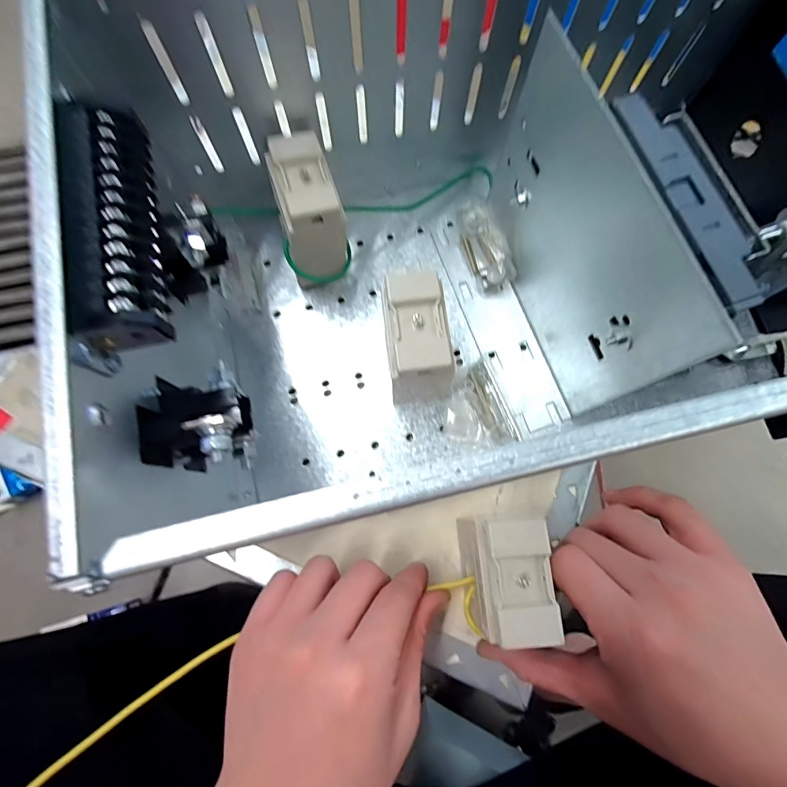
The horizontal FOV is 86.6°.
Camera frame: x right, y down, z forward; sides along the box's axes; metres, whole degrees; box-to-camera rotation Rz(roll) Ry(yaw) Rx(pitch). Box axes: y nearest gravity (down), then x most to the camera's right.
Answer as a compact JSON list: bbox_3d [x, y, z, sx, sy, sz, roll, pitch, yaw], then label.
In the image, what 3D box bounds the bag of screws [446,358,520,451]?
[{"bbox_3d":[0.058,0.011,0.299,0.046,0.010,0.061,-21,77,-5],"label":"bag of screws"}]

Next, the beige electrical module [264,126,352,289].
[{"bbox_3d":[-0.058,-0.118,0.290,0.041,0.079,0.069,-17,76,-4],"label":"beige electrical module"}]

